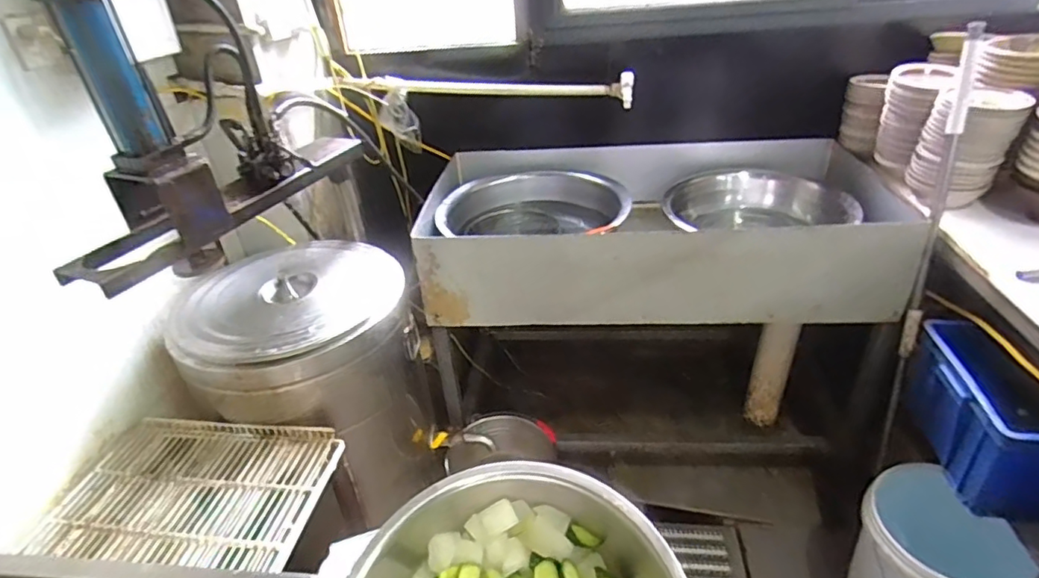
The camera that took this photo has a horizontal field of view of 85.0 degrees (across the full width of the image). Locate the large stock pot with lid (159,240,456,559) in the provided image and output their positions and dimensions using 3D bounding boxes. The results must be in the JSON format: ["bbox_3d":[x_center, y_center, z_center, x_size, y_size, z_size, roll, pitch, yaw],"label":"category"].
[{"bbox_3d":[-0.522,0.239,1.475,0.538,0.546,0.515,19,39,32],"label":"large stock pot with lid"}]

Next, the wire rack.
[{"bbox_3d":[-0.632,0.391,1.114,0.502,0.028,0.300,1,33,9],"label":"wire rack"}]

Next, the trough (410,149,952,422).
[{"bbox_3d":[0.379,-0.181,1.634,1.247,0.264,0.634,0,33,7],"label":"trough"}]

